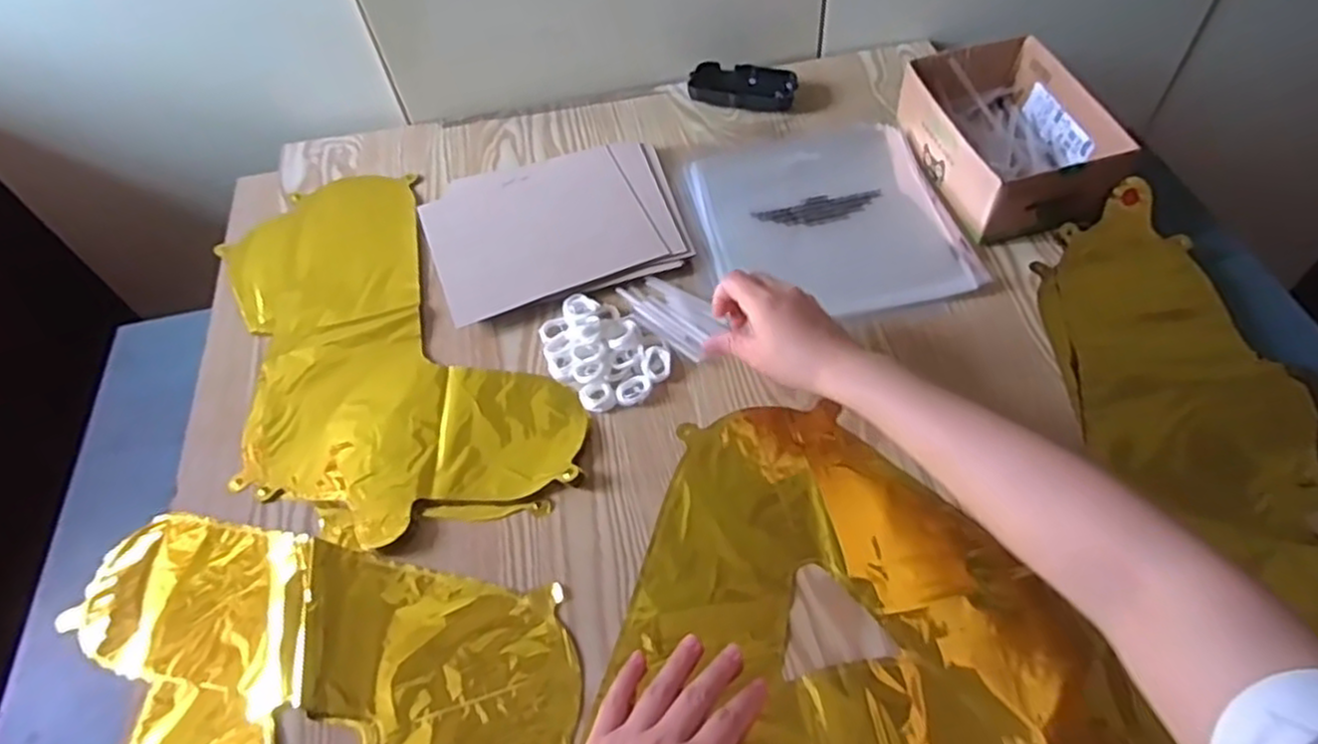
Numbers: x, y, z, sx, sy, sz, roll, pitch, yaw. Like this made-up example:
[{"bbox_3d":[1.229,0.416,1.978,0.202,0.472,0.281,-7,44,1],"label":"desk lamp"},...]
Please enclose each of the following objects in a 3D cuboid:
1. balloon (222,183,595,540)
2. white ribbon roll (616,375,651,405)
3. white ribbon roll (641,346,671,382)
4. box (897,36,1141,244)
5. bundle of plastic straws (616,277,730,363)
[{"bbox_3d":[-0.245,-0.022,0.618,0.218,0.012,0.405,-31,58,-16],"label":"balloon"},{"bbox_3d":[-0.020,0.014,0.575,0.028,0.006,0.020,-20,56,-9],"label":"white ribbon roll"},{"bbox_3d":[-0.002,-0.007,0.581,0.023,0.004,0.029,13,72,-1],"label":"white ribbon roll"},{"bbox_3d":[0.305,-0.208,0.656,0.129,0.060,0.192,-12,55,-4],"label":"box"},{"bbox_3d":[0.012,-0.052,0.625,0.049,0.010,0.097,-37,60,-19],"label":"bundle of plastic straws"}]

